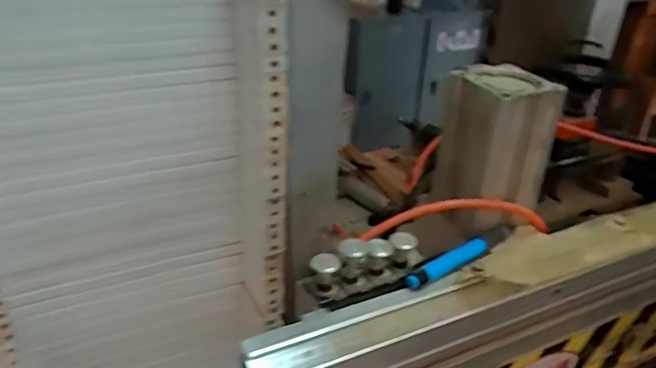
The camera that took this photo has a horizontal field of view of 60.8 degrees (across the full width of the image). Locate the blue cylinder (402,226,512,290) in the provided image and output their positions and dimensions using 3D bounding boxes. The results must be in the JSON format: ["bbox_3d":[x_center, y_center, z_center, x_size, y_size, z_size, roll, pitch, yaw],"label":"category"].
[{"bbox_3d":[0.102,0.051,0.412,0.116,0.016,0.013,-20,37,-35],"label":"blue cylinder"}]

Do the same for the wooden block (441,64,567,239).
[{"bbox_3d":[0.125,-0.028,0.433,0.068,0.110,0.067,-16,34,-29],"label":"wooden block"}]

